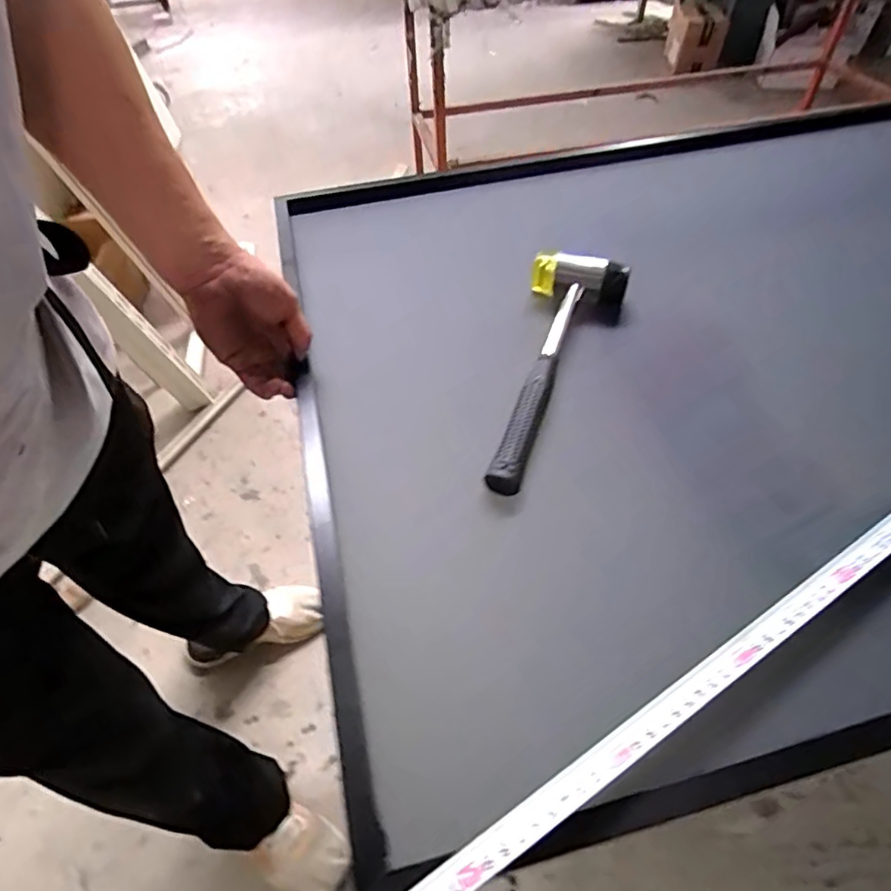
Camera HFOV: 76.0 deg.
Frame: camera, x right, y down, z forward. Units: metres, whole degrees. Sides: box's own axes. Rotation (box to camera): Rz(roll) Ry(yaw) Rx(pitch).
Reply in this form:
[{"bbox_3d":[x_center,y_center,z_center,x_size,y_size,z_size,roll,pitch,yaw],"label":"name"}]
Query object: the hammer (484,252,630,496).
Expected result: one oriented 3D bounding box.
[{"bbox_3d":[0.091,-0.071,0.501,0.093,0.042,0.283,14,52,14],"label":"hammer"}]

